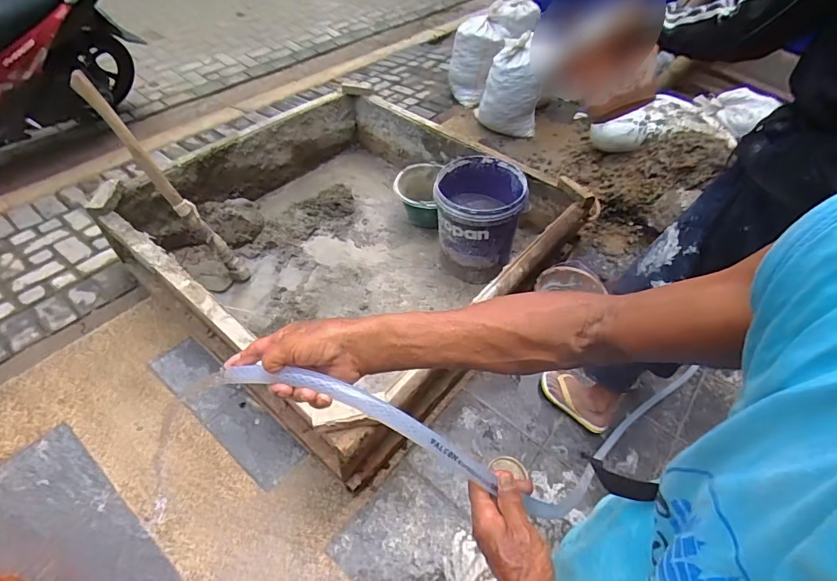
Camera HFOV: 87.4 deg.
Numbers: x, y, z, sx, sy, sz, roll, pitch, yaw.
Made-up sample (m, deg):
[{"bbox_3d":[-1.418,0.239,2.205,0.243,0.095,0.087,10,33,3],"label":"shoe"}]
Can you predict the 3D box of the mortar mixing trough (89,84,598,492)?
[{"bbox_3d":[-0.227,-0.213,1.624,1.238,0.375,1.222,33,54,23],"label":"mortar mixing trough"}]

